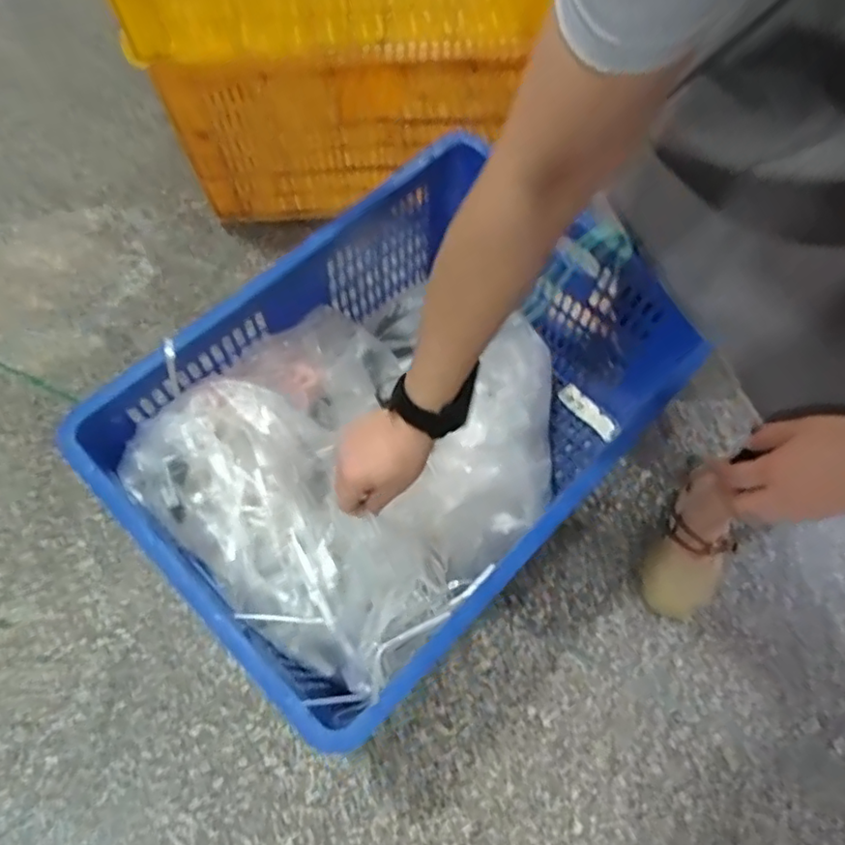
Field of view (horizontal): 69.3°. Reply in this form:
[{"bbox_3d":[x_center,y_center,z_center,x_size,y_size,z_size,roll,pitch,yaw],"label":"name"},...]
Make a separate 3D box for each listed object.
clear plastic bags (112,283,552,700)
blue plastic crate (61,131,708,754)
[{"bbox_3d":[-0.031,0.005,0.730,0.360,0.234,0.504,39,71,14],"label":"clear plastic bags"},{"bbox_3d":[-0.018,0.013,0.769,0.402,0.315,0.578,42,72,15],"label":"blue plastic crate"}]

